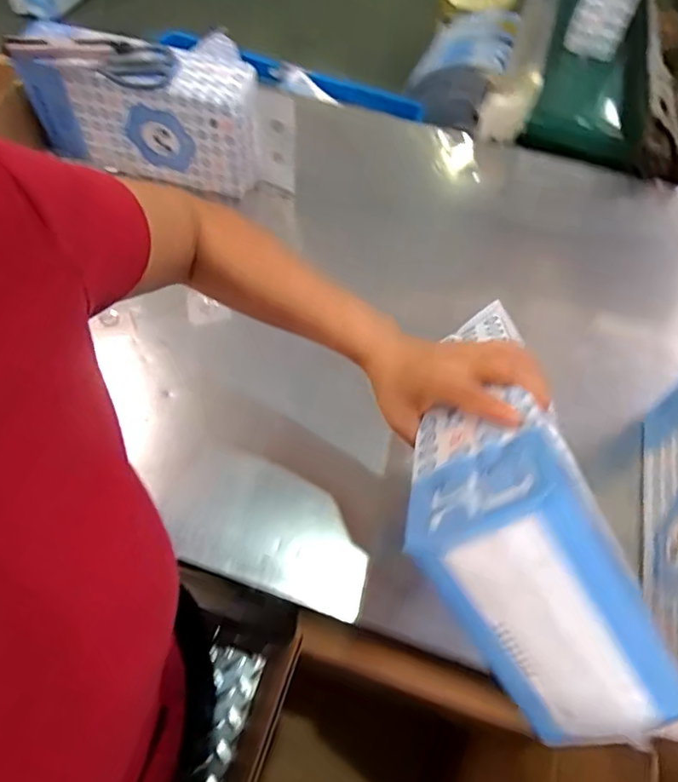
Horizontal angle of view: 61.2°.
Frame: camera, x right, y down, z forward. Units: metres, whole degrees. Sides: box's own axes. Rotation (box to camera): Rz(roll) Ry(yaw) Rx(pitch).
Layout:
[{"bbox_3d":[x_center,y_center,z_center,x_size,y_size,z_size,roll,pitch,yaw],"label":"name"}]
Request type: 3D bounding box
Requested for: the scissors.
[{"bbox_3d":[-0.322,-0.440,0.750,0.217,0.014,0.070,11,60,3],"label":"scissors"}]

